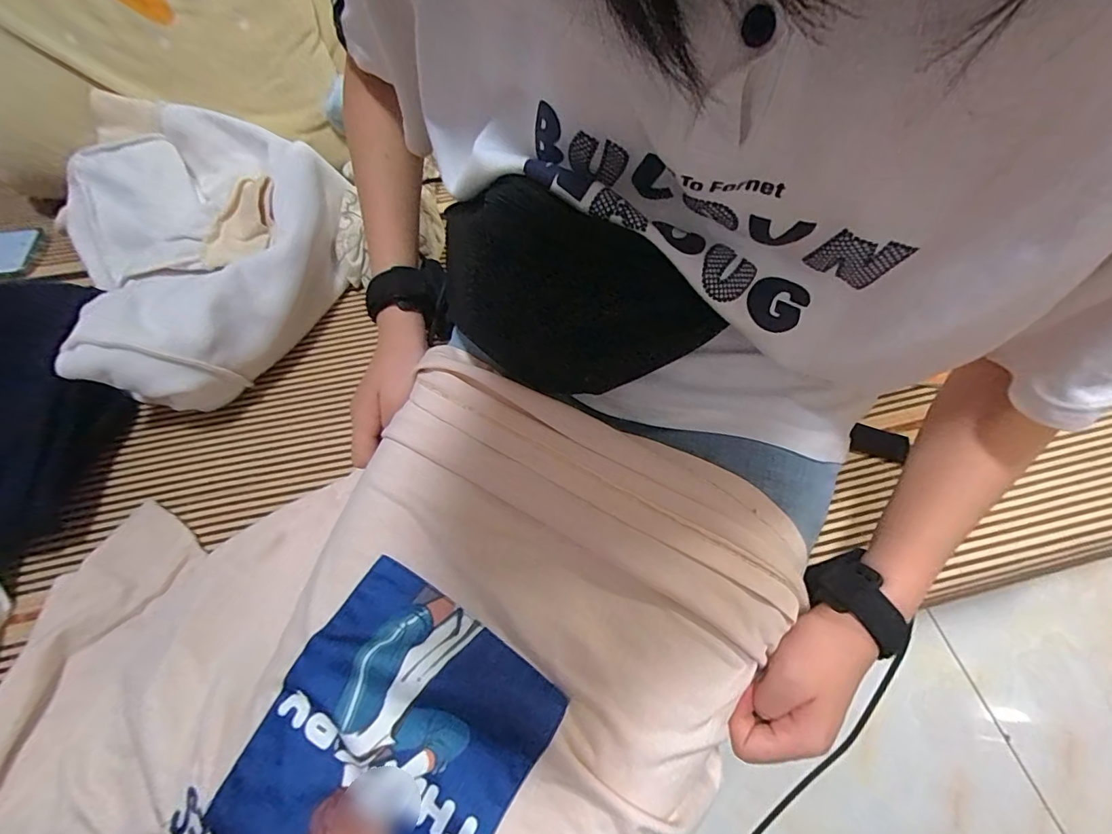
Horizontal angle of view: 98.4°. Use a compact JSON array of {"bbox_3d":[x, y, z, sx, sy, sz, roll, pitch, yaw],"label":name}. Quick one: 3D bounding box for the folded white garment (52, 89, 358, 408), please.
[{"bbox_3d":[-0.394,-0.183,0.508,0.312,0.106,0.311,0,60,0],"label":"folded white garment"}]

